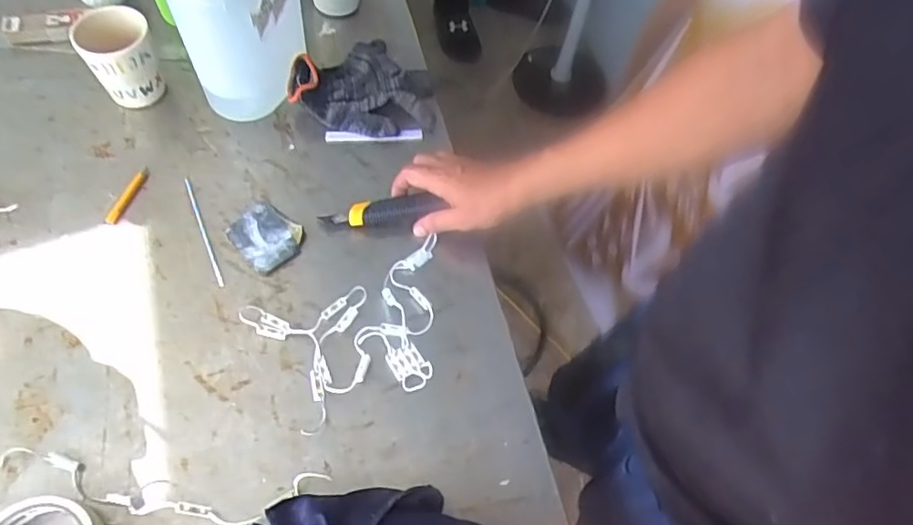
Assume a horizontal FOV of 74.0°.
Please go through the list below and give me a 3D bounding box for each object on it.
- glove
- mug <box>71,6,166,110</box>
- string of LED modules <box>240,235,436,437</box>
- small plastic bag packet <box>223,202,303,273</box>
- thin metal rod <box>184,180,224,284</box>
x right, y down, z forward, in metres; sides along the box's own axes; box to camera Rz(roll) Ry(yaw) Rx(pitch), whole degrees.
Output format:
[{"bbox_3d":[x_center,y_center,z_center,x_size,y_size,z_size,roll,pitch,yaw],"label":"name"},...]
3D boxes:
[{"bbox_3d":[-0.107,-0.212,0.703,0.163,0.043,0.145,-1,60,-4],"label":"glove"},{"bbox_3d":[-0.365,-0.224,0.663,0.071,0.088,0.075,-27,65,-18],"label":"mug"},{"bbox_3d":[-0.087,0.065,0.565,0.189,0.014,0.133,-19,62,-14],"label":"string of LED modules"},{"bbox_3d":[-0.195,-0.028,0.616,0.059,0.006,0.074,-39,69,-23],"label":"small plastic bag packet"},{"bbox_3d":[-0.258,-0.034,0.617,0.005,0.004,0.139,-21,63,-15],"label":"thin metal rod"}]

